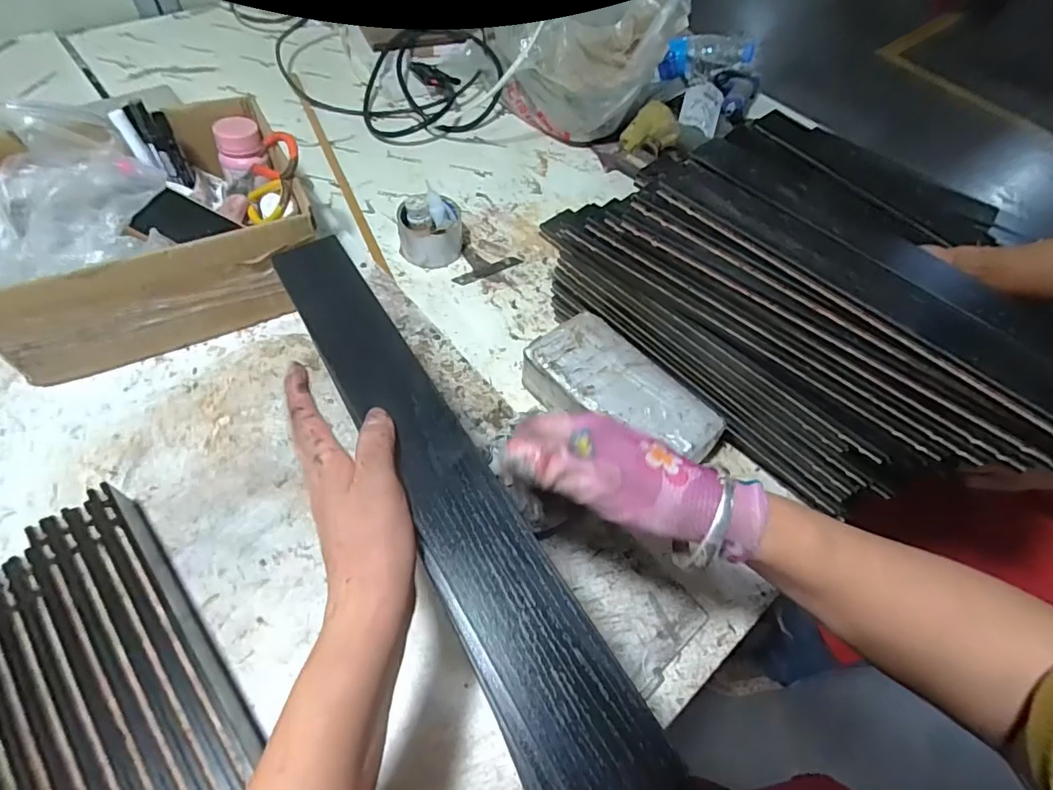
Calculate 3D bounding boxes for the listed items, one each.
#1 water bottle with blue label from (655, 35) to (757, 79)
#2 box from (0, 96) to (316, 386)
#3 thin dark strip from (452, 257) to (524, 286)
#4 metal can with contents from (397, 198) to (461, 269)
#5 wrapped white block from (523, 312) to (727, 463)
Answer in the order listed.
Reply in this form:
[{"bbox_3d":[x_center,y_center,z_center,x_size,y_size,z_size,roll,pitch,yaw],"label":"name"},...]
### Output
[{"bbox_3d":[0.323,-0.624,0.947,0.165,0.050,0.064,-5,54,7],"label":"water bottle with blue label"},{"bbox_3d":[-0.416,-0.190,0.578,0.313,0.148,0.275,-21,61,-17],"label":"box"},{"bbox_3d":[-0.051,-0.169,0.703,0.098,0.004,0.018,-27,64,-21],"label":"thin dark strip"},{"bbox_3d":[-0.126,-0.212,0.687,0.083,0.057,0.073,-3,57,-7],"label":"metal can with contents"},{"bbox_3d":[0.096,0.003,0.554,0.105,0.050,0.202,-34,66,-24],"label":"wrapped white block"}]

